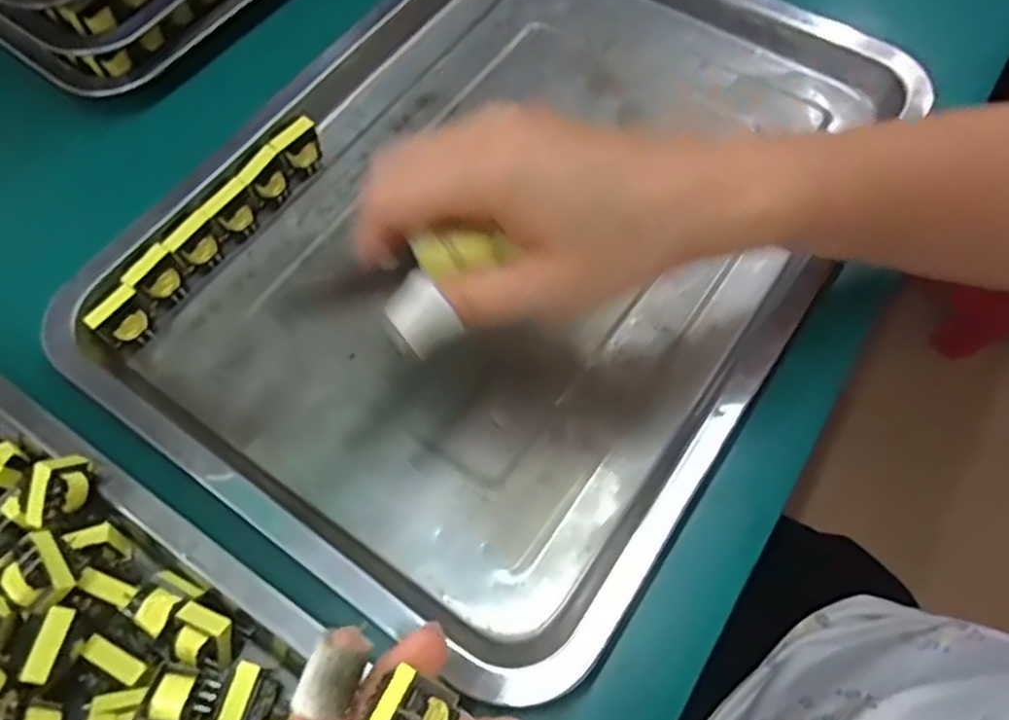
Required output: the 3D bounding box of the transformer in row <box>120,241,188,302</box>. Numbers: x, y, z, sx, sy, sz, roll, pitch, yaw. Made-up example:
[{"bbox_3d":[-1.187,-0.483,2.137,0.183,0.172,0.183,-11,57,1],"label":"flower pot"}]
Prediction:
[{"bbox_3d":[-0.165,-0.038,0.341,0.017,0.023,0.023,35,69,15],"label":"transformer in row"}]

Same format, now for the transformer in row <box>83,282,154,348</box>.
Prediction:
[{"bbox_3d":[-0.175,-0.018,0.331,0.015,0.022,0.024,35,69,15],"label":"transformer in row"}]

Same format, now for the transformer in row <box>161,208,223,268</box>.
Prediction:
[{"bbox_3d":[-0.151,-0.056,0.351,0.014,0.023,0.024,29,68,13],"label":"transformer in row"}]

